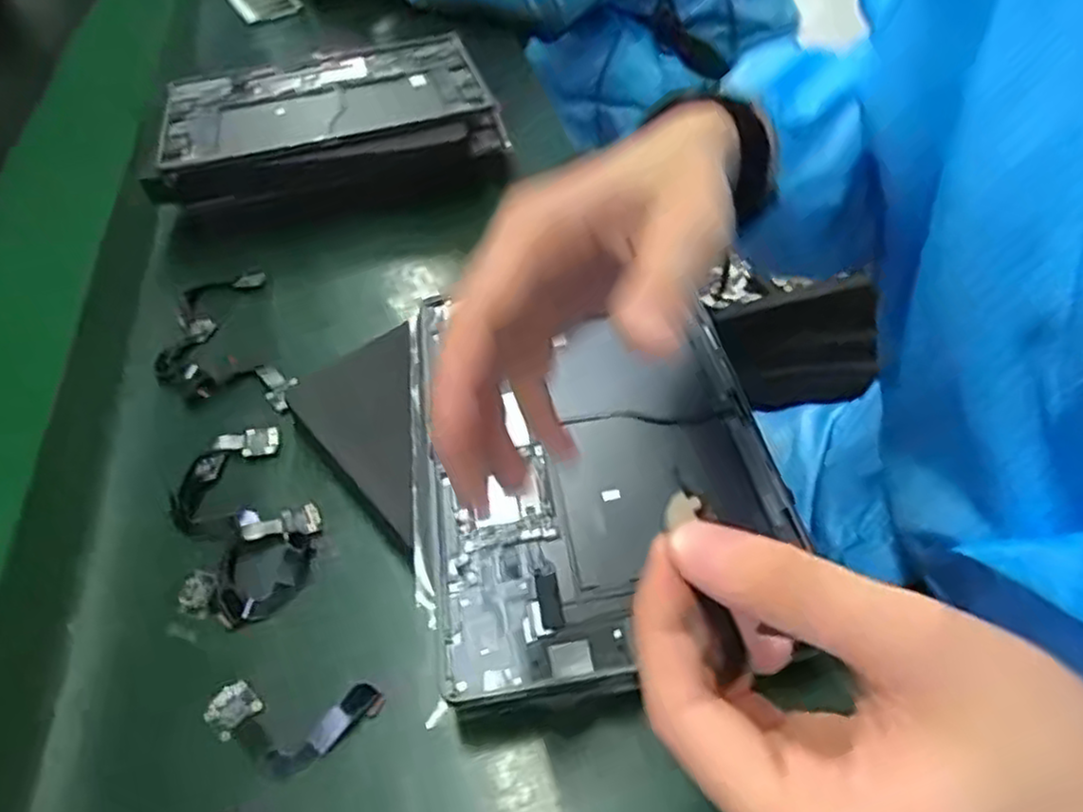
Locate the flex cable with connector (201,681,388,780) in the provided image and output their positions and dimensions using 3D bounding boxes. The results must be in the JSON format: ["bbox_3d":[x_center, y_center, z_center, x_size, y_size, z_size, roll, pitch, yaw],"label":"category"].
[{"bbox_3d":[-0.109,0.137,0.314,0.076,0.006,0.037,0,45,6],"label":"flex cable with connector"}]

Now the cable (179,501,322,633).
[{"bbox_3d":[-0.141,0.078,0.371,0.052,0.012,0.075,22,51,25],"label":"cable"}]

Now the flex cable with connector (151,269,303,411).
[{"bbox_3d":[-0.213,-0.038,0.484,0.079,0.019,0.146,-21,46,-15],"label":"flex cable with connector"}]

